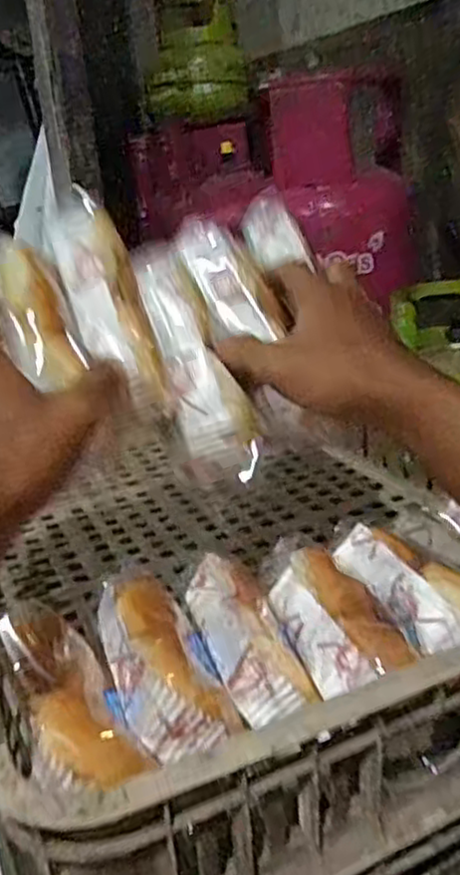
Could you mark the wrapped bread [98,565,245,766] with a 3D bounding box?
[{"bbox_3d":[-0.039,0.111,0.385,0.056,0.035,0.124,-11,21,-17],"label":"wrapped bread"}]

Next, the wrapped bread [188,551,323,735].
[{"bbox_3d":[0.007,0.102,0.405,0.042,0.032,0.131,-9,21,-13],"label":"wrapped bread"}]

